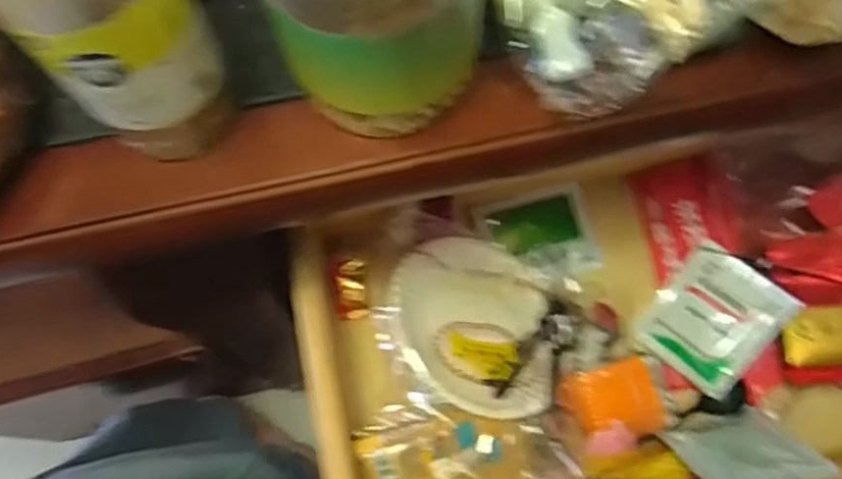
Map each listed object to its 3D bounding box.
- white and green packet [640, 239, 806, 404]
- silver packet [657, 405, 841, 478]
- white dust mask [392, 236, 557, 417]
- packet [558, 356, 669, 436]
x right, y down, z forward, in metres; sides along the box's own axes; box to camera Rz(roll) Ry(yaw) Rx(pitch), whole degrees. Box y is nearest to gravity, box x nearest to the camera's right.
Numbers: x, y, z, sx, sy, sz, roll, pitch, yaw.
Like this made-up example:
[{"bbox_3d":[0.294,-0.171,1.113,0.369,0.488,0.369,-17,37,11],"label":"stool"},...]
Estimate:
[{"bbox_3d":[0.206,0.055,0.490,0.076,0.013,0.090,40,95,30],"label":"white and green packet"},{"bbox_3d":[0.203,0.133,0.442,0.075,0.090,0.008,-10,105,-4],"label":"silver packet"},{"bbox_3d":[0.040,0.051,0.456,0.112,0.024,0.123,13,56,-16],"label":"white dust mask"},{"bbox_3d":[0.129,0.112,0.475,0.064,0.005,0.051,-16,91,6],"label":"packet"}]

